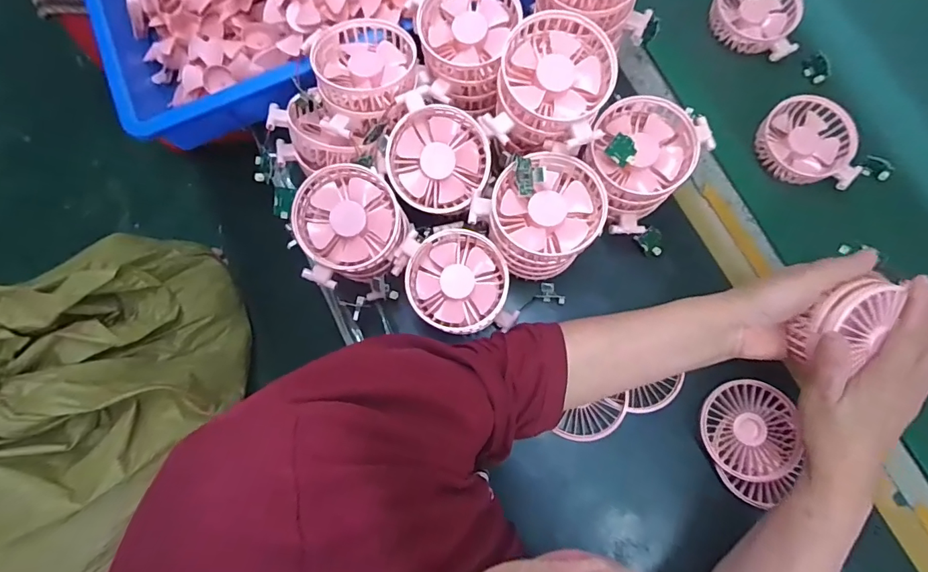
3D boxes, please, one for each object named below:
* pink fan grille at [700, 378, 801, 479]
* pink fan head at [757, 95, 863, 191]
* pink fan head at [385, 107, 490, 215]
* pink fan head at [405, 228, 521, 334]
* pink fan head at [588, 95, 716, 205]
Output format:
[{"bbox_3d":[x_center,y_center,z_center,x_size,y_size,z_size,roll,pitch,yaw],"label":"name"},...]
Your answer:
[{"bbox_3d":[0.268,0.134,0.434,0.089,0.010,0.086,0,79,0],"label":"pink fan grille"},{"bbox_3d":[0.359,-0.152,0.489,0.091,0.026,0.091,0,79,0],"label":"pink fan head"},{"bbox_3d":[-0.026,-0.116,0.420,0.086,0.038,0.086,1,105,2],"label":"pink fan head"},{"bbox_3d":[-0.003,-0.003,0.439,0.099,0.053,0.093,-8,79,-1],"label":"pink fan head"},{"bbox_3d":[0.159,-0.122,0.410,0.090,0.036,0.087,0,79,0],"label":"pink fan head"}]

